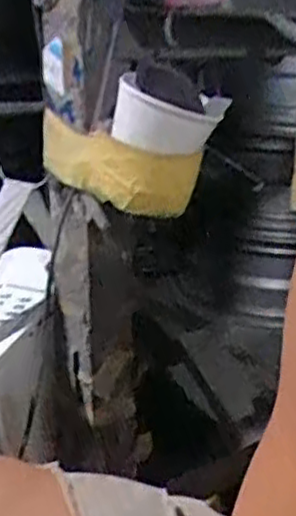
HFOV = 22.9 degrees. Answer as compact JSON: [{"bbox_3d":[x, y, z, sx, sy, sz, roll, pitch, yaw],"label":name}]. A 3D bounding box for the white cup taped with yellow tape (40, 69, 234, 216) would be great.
[{"bbox_3d":[-0.016,-0.092,0.589,0.092,0.093,0.131,-13,23,-41],"label":"white cup taped with yellow tape"}]

